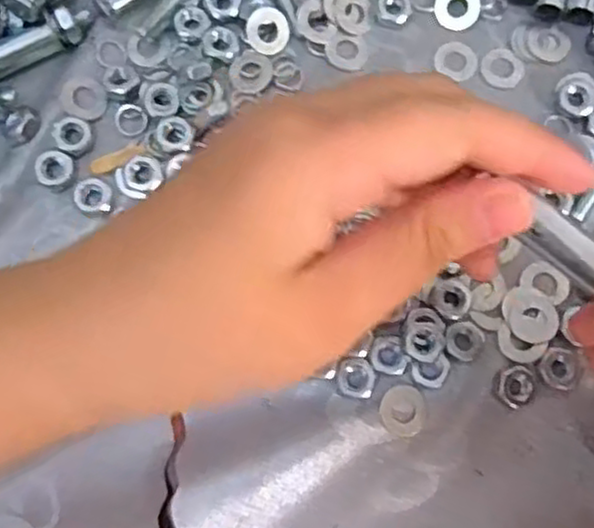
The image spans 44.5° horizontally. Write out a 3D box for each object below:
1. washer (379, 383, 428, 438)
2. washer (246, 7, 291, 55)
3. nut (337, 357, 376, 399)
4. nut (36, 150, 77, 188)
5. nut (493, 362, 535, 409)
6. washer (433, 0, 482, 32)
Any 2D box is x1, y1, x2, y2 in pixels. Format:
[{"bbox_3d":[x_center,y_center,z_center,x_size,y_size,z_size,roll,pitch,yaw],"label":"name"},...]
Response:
[{"bbox_3d":[0.035,0.049,0.240,0.016,0.004,0.016,0,77,-1],"label":"washer"},{"bbox_3d":[-0.011,-0.086,0.269,0.016,0.004,0.016,-5,103,-22],"label":"washer"},{"bbox_3d":[0.020,0.038,0.241,0.012,0.004,0.013,0,77,-1],"label":"nut"},{"bbox_3d":[-0.085,-0.033,0.257,0.013,0.006,0.013,0,77,-1],"label":"nut"},{"bbox_3d":[0.072,0.040,0.242,0.013,0.007,0.013,0,77,-1],"label":"nut"},{"bbox_3d":[0.061,-0.098,0.276,0.017,0.004,0.018,0,77,-1],"label":"washer"}]

